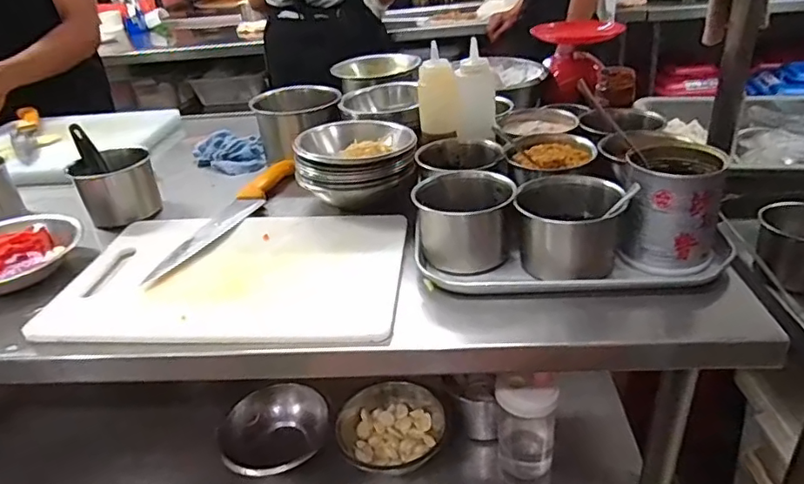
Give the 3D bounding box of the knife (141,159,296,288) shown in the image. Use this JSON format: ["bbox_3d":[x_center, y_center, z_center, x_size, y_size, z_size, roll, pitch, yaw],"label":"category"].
[{"bbox_3d":[-0.256,-0.038,0.797,0.054,0.033,0.312,8,33,22],"label":"knife"}]

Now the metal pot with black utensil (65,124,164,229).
[{"bbox_3d":[-0.438,-0.103,0.855,0.105,0.117,0.116,-20,34,-23],"label":"metal pot with black utensil"}]

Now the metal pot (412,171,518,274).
[{"bbox_3d":[0.075,-0.025,0.664,0.110,0.087,0.090,-2,31,7],"label":"metal pot"}]

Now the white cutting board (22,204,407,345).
[{"bbox_3d":[-0.206,0.022,0.713,0.410,0.019,0.307,-2,31,7],"label":"white cutting board"}]

